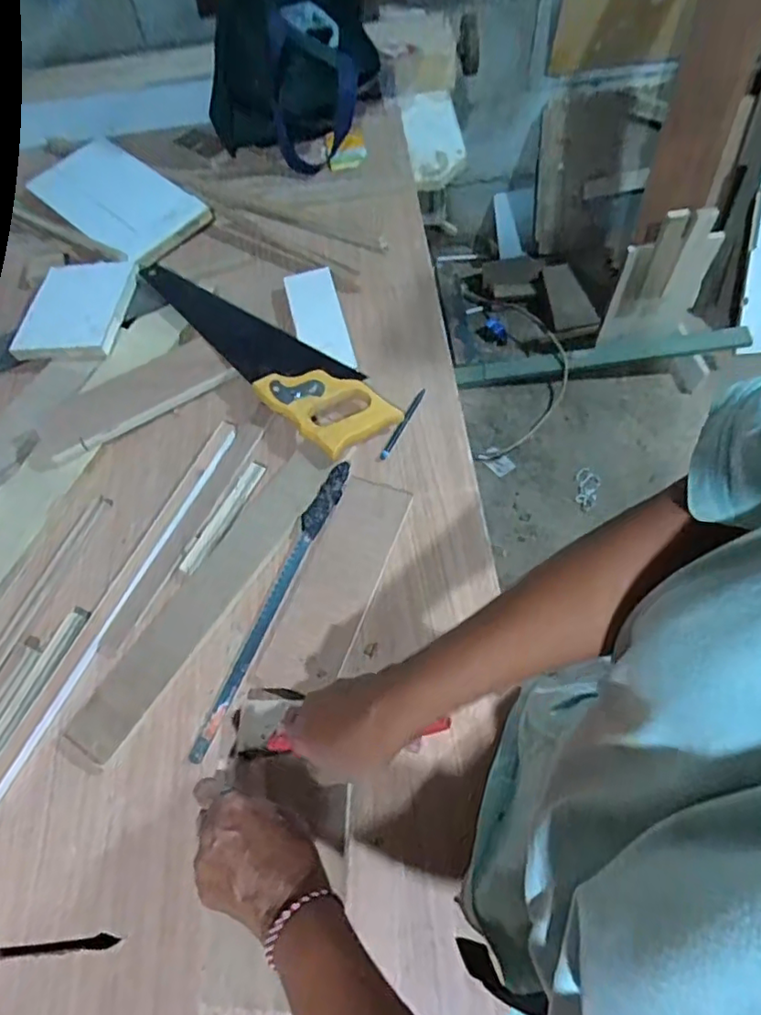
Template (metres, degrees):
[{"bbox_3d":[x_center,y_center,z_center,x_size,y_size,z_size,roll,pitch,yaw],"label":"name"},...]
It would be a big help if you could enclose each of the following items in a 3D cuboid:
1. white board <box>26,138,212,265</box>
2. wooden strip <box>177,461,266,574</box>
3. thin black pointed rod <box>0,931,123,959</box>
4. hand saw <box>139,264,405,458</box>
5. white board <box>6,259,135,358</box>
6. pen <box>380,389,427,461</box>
[{"bbox_3d":[-0.375,-0.443,0.851,0.273,0.020,0.134,38,78,19],"label":"white board"},{"bbox_3d":[-0.162,0.009,0.615,0.020,0.007,0.139,21,65,15],"label":"wooden strip"},{"bbox_3d":[-0.290,0.344,0.458,0.175,0.004,0.010,-6,61,1],"label":"thin black pointed rod"},{"bbox_3d":[-0.151,-0.197,0.714,0.406,0.043,0.105,39,70,22],"label":"hand saw"},{"bbox_3d":[-0.386,-0.254,0.751,0.117,0.014,0.156,2,61,5],"label":"white board"},{"bbox_3d":[0.026,-0.099,0.663,0.011,0.014,0.106,23,65,16],"label":"pen"}]

